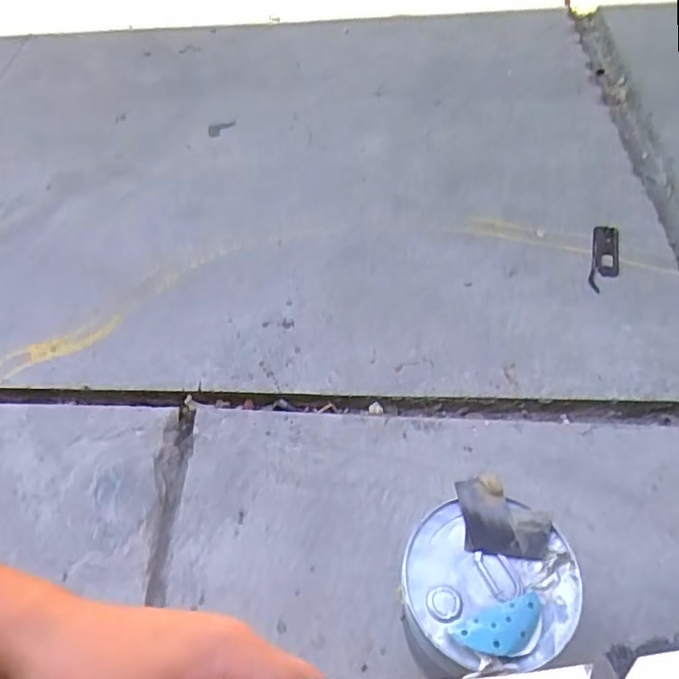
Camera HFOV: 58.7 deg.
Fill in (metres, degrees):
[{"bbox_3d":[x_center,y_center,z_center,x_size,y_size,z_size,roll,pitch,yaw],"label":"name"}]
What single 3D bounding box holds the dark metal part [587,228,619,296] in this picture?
[{"bbox_3d":[0.761,-0.237,1.728,0.078,0.023,0.266,11,56,12],"label":"dark metal part"}]

